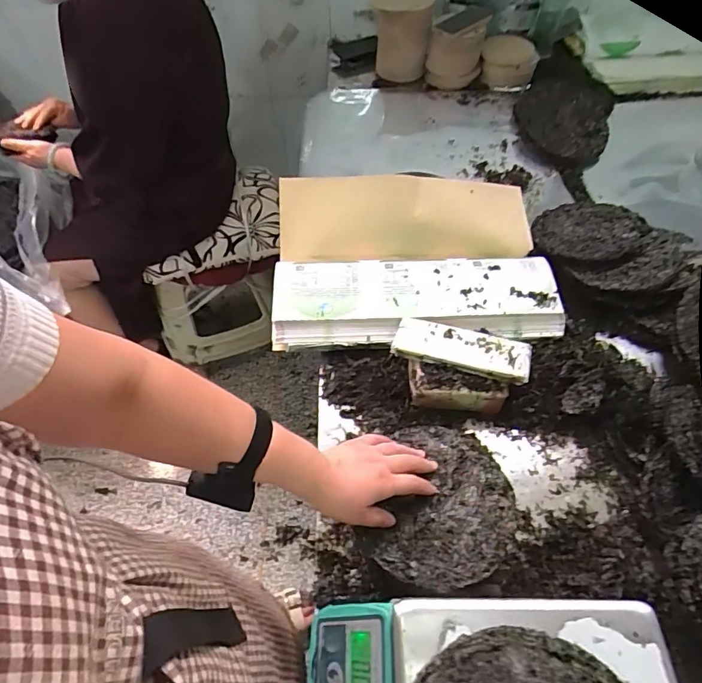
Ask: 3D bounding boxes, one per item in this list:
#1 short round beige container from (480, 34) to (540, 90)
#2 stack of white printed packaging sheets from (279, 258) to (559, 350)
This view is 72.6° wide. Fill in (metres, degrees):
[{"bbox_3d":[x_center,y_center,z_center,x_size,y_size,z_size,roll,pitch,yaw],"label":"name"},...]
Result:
[{"bbox_3d":[0.423,-0.750,1.287,0.142,0.086,0.157,13,55,11],"label":"short round beige container"},{"bbox_3d":[0.112,-0.075,0.835,0.491,0.048,0.170,-1,54,1],"label":"stack of white printed packaging sheets"}]

